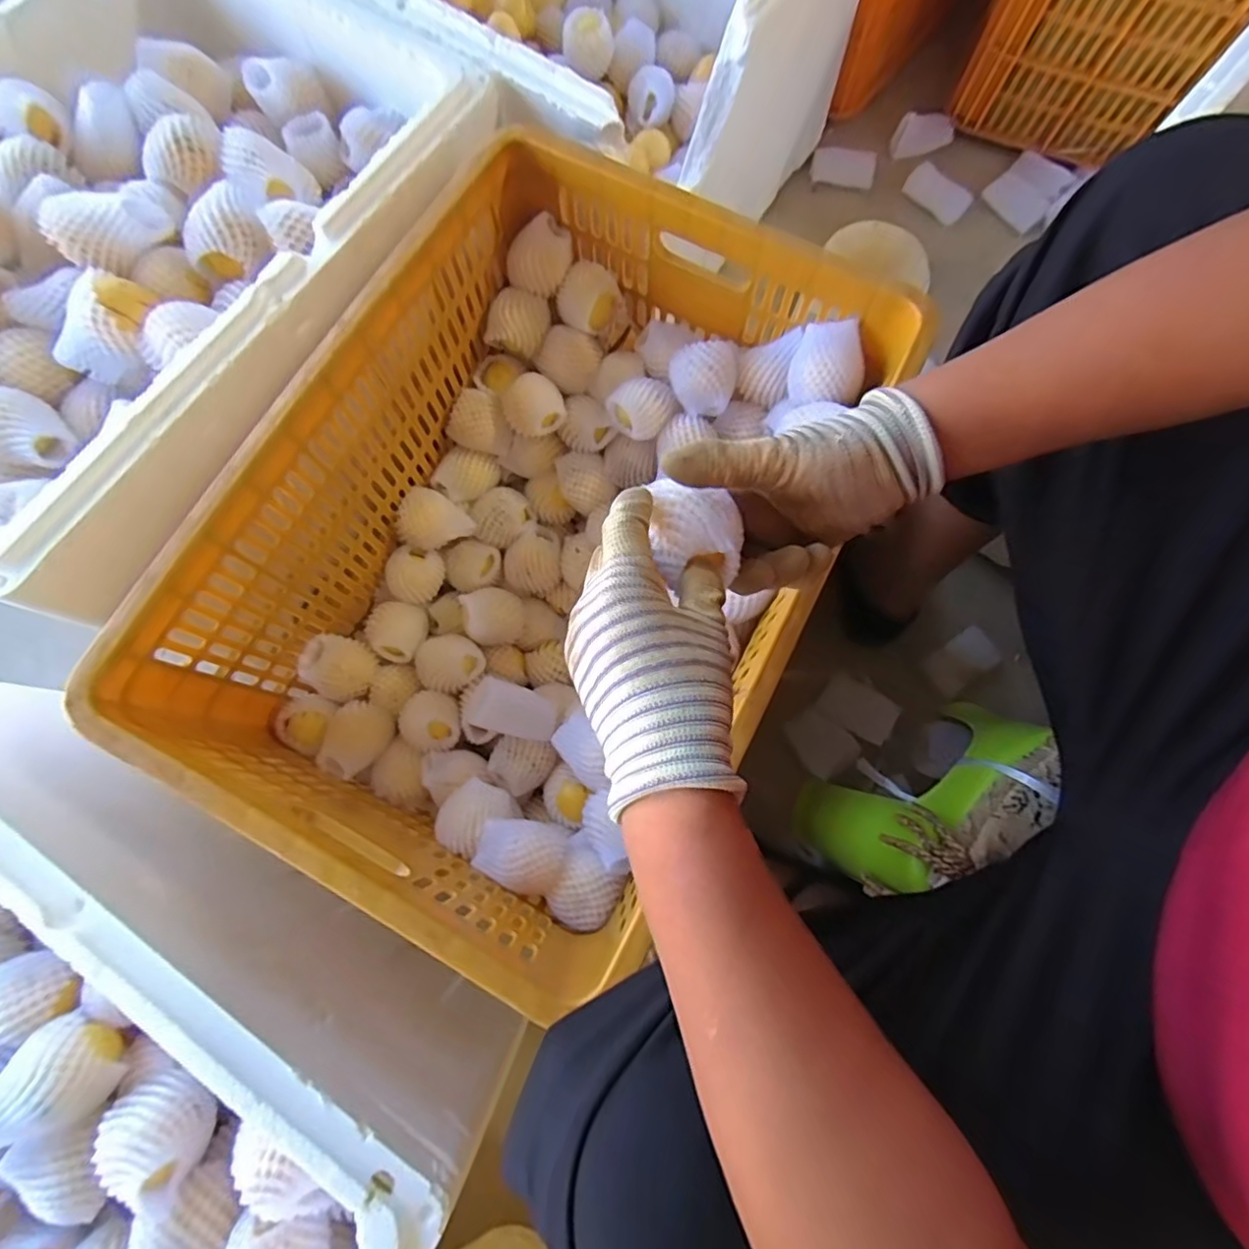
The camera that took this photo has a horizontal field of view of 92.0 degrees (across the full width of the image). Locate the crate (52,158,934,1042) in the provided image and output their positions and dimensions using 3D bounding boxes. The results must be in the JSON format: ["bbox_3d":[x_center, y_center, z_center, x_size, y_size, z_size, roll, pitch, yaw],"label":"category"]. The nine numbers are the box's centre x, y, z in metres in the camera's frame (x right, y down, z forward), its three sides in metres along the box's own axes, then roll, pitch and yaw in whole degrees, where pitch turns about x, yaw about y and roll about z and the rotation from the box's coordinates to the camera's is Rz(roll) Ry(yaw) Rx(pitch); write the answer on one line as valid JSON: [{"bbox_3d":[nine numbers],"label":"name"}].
[{"bbox_3d":[-0.067,-0.069,0.552,0.400,0.250,0.568,29,78,6],"label":"crate"}]

